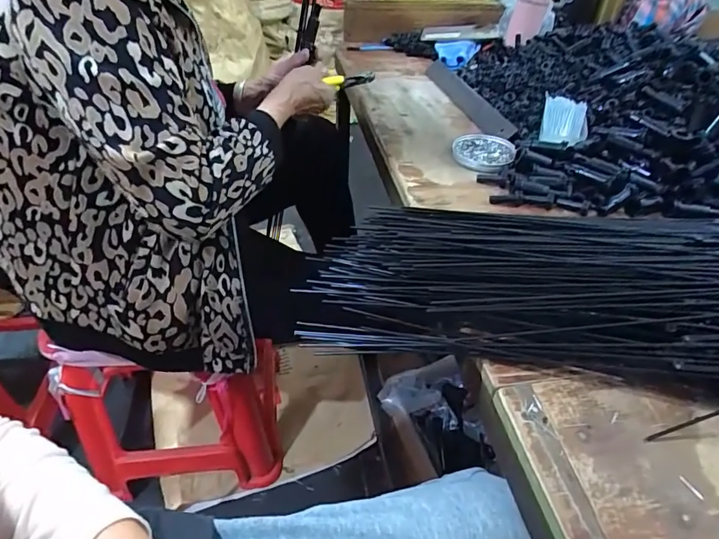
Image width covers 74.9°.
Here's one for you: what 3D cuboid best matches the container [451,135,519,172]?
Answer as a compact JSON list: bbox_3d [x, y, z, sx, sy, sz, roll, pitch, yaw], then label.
[{"bbox_3d":[0.178,-0.167,0.675,0.083,0.020,0.095,18,44,17],"label":"container"}]

